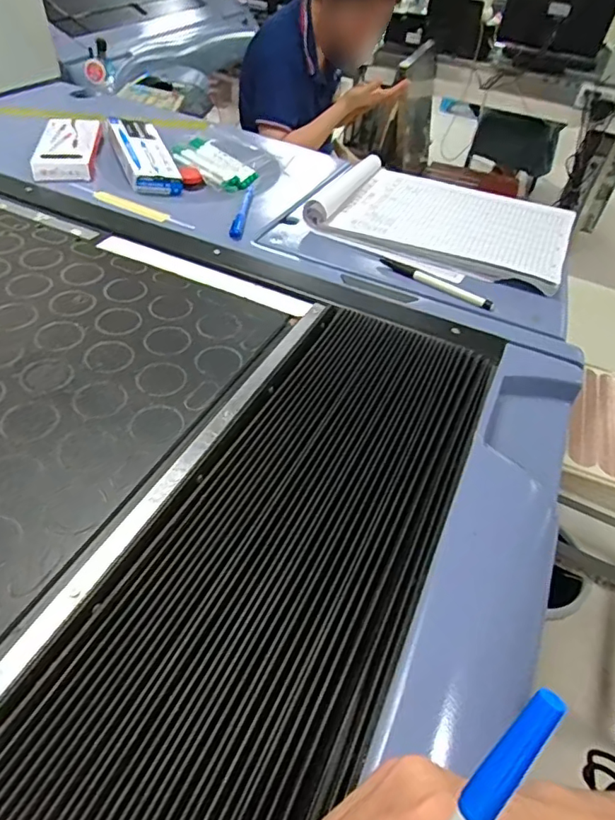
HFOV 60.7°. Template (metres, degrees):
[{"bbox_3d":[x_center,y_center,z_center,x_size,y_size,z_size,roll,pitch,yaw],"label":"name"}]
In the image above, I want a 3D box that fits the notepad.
[{"bbox_3d":[0.176,-0.244,0.672,0.298,0.030,0.236,22,47,14],"label":"notepad"}]

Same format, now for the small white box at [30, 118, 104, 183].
[{"bbox_3d":[-0.332,-0.364,0.735,0.076,0.030,0.167,-3,46,-10],"label":"small white box"}]

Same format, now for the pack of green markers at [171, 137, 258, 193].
[{"bbox_3d":[-0.134,-0.372,0.794,0.084,0.018,0.157,-25,53,-28],"label":"pack of green markers"}]

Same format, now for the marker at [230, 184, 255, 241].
[{"bbox_3d":[-0.081,-0.248,0.659,0.015,0.014,0.130,5,45,-2],"label":"marker"}]

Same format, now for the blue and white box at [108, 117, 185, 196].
[{"bbox_3d":[-0.236,-0.370,0.761,0.070,0.030,0.163,-16,64,-22],"label":"blue and white box"}]

